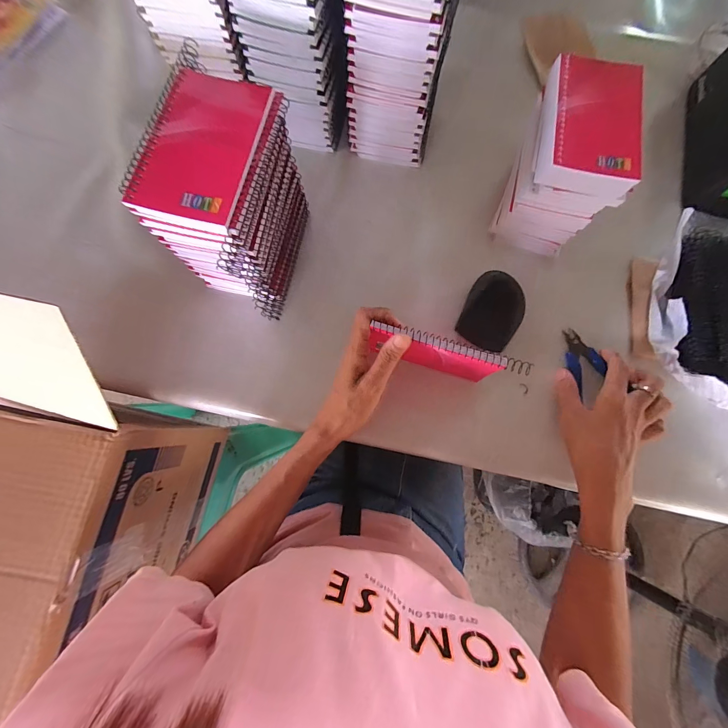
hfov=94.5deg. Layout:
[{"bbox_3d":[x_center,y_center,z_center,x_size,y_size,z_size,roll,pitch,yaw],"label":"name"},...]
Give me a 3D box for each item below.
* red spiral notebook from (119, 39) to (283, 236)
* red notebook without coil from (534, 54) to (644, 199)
[{"bbox_3d":[-0.128,-0.177,0.269,0.086,0.014,0.139,16,79,2],"label":"red spiral notebook"},{"bbox_3d":[0.219,-0.225,0.326,0.084,0.028,0.140,10,79,1],"label":"red notebook without coil"}]

